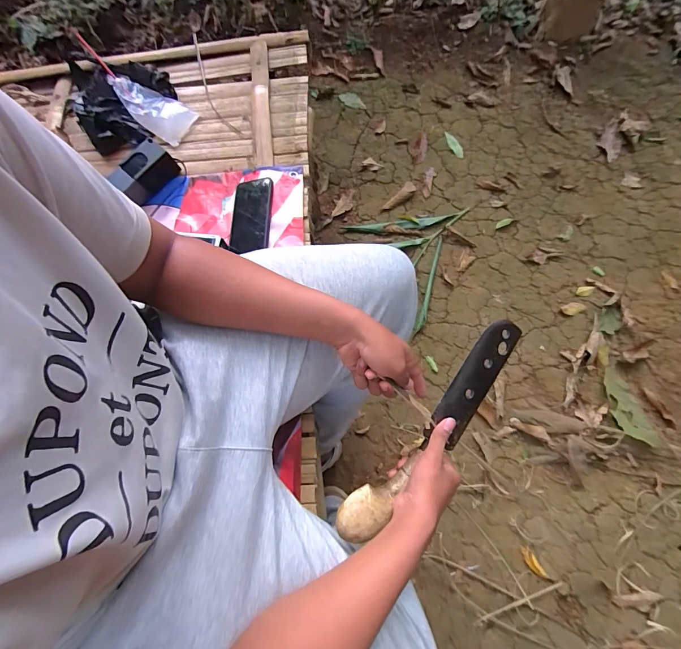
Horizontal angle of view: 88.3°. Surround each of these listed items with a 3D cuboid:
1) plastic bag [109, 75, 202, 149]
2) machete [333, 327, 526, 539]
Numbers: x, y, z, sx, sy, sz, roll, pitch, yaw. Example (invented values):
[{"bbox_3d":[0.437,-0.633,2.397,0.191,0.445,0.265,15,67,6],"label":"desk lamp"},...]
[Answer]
[{"bbox_3d":[-0.397,-0.464,0.739,0.186,0.041,0.092,38,78,13],"label":"plastic bag"},{"bbox_3d":[0.137,0.140,0.493,0.071,0.052,0.374,43,75,13],"label":"machete"}]

